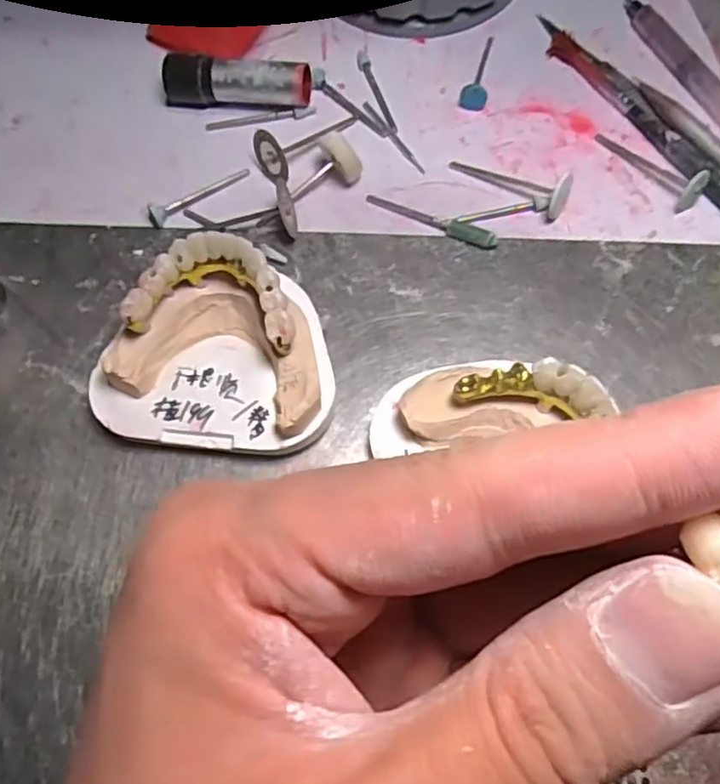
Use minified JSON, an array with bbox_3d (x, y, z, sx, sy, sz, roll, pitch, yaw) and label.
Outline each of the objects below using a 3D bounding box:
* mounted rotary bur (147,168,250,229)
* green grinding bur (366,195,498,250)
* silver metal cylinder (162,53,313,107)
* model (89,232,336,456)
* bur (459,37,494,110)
[{"bbox_3d":[-0.064,-0.079,0.263,0.043,0.006,0.008,-35,70,-11],"label":"mounted rotary bur"},{"bbox_3d":[0.027,-0.066,0.254,0.053,0.006,0.007,27,71,13],"label":"green grinding bur"},{"bbox_3d":[-0.051,-0.125,0.274,0.059,0.021,0.015,1,67,3],"label":"silver metal cylinder"},{"bbox_3d":[-0.048,-0.014,0.218,0.075,0.037,0.060,3,67,4],"label":"model"},{"bbox_3d":[0.049,-0.137,0.280,0.011,0.008,0.042,8,68,6],"label":"bur"}]

